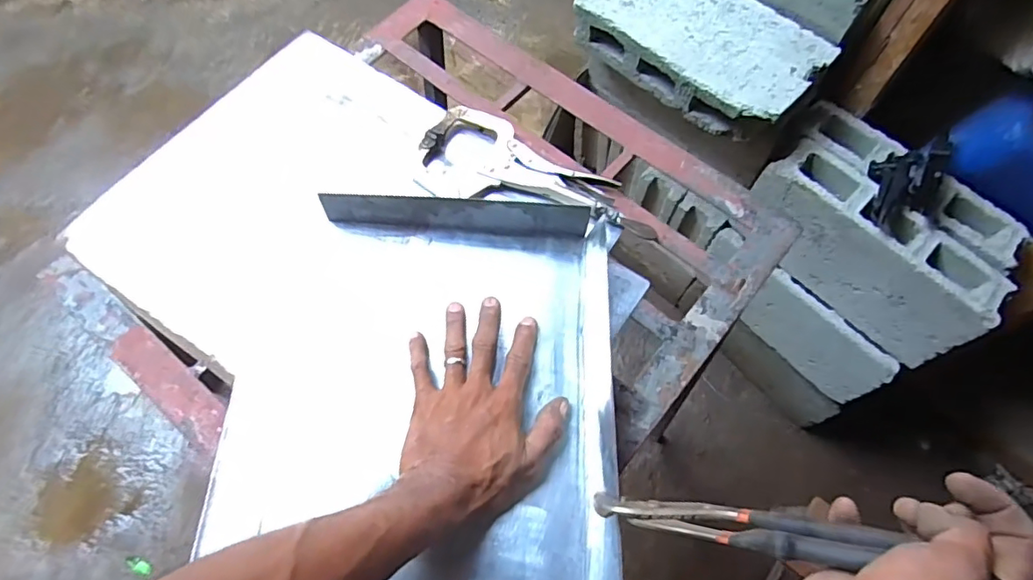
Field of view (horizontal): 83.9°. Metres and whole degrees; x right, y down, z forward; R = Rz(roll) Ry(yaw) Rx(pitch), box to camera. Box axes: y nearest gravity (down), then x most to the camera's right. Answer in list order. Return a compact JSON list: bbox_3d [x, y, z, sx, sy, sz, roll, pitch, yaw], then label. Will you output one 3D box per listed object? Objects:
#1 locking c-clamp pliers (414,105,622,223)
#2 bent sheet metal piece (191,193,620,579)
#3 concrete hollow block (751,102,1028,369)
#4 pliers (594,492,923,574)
[{"bbox_3d":[0.006,-0.130,0.600,0.209,0.019,0.105,13,66,4],"label":"locking c-clamp pliers"},{"bbox_3d":[-0.080,0.131,0.472,0.320,0.055,0.464,4,65,0],"label":"bent sheet metal piece"},{"bbox_3d":[0.606,-0.099,0.983,0.200,0.189,0.394,-42,73,-18],"label":"concrete hollow block"},{"bbox_3d":[0.139,0.153,0.372,0.188,0.072,0.031,-1,63,27],"label":"pliers"}]

